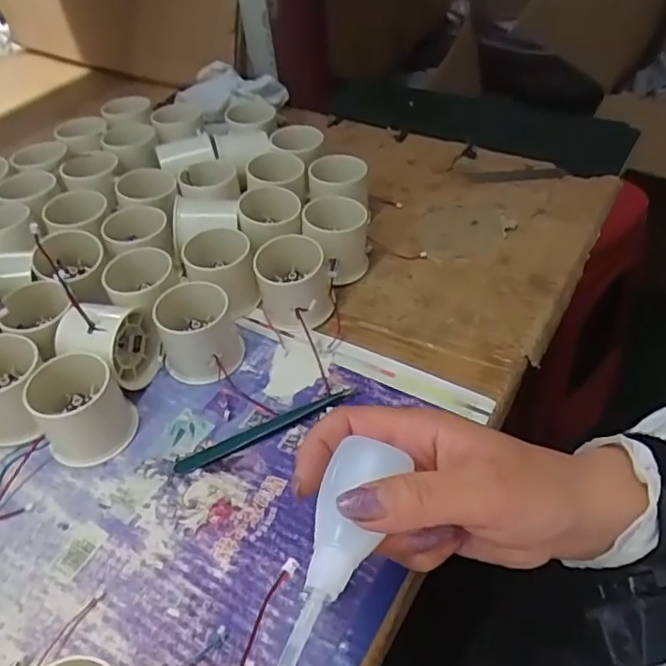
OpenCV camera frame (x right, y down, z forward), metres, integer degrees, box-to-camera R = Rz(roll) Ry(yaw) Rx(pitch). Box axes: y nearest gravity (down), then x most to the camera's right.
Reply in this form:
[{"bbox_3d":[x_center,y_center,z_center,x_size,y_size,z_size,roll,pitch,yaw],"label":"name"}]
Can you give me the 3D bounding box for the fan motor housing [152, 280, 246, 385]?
[{"bbox_3d":[-0.094,0.000,0.413,0.054,0.049,0.055,-2,46,2],"label":"fan motor housing"}]

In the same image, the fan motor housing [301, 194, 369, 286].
[{"bbox_3d":[0.003,-0.075,0.474,0.050,0.054,0.050,-3,46,2],"label":"fan motor housing"}]

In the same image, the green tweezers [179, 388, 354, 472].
[{"bbox_3d":[-0.041,0.061,0.381,0.122,0.005,0.012,-21,48,-15],"label":"green tweezers"}]

